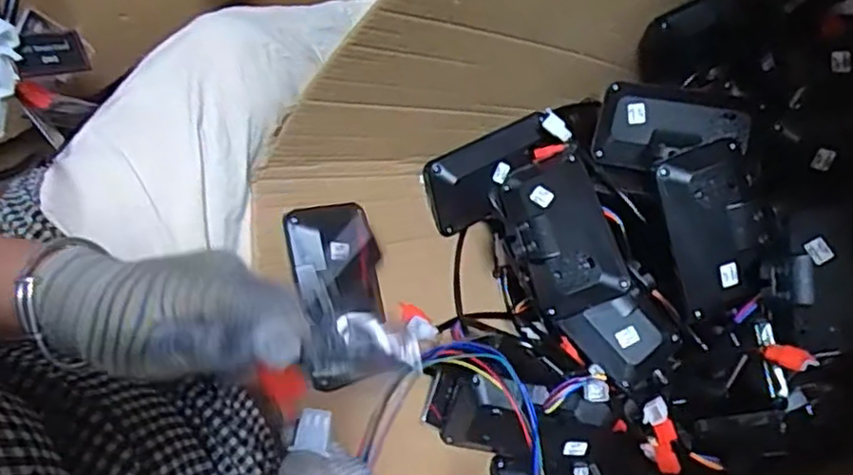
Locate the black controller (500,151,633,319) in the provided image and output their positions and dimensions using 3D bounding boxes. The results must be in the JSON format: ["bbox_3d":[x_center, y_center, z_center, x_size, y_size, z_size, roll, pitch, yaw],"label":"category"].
[{"bbox_3d":[0.134,-0.005,0.691,0.098,0.038,0.158,-17,77,-5],"label":"black controller"}]

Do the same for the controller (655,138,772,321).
[{"bbox_3d":[0.269,-0.005,0.637,0.081,0.033,0.154,-18,101,8],"label":"controller"}]

